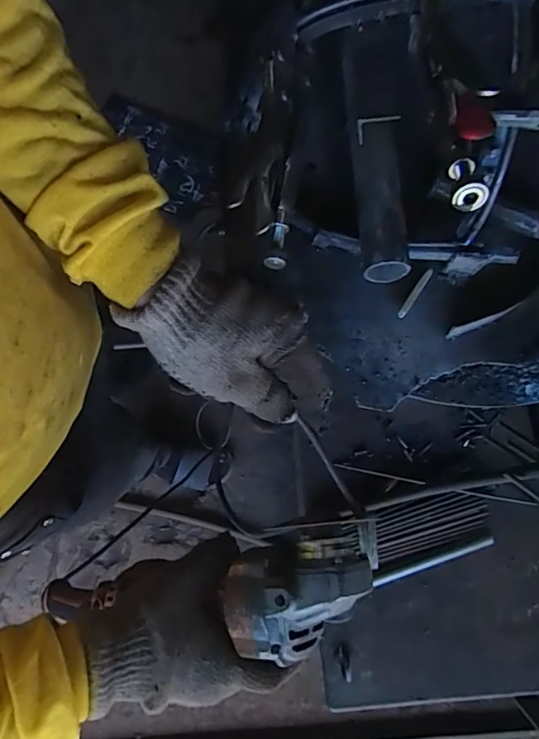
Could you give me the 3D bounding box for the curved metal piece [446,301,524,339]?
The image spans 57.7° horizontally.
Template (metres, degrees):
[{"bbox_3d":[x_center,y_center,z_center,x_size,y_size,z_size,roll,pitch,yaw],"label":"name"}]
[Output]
[{"bbox_3d":[0.165,-0.039,0.368,0.065,0.020,0.006,-22,79,-5],"label":"curved metal piece"}]

